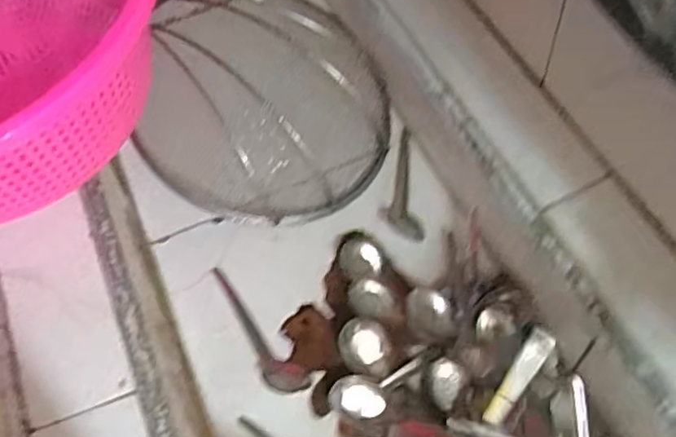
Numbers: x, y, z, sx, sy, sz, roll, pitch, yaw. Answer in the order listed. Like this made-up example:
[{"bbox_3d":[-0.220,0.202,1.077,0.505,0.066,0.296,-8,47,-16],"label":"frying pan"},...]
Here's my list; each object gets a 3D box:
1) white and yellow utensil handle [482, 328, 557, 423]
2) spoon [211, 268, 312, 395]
[{"bbox_3d":[0.149,0.131,0.526,0.019,0.018,0.089,34,103,23],"label":"white and yellow utensil handle"},{"bbox_3d":[-0.084,0.111,0.612,0.034,0.026,0.160,-36,61,-20],"label":"spoon"}]

